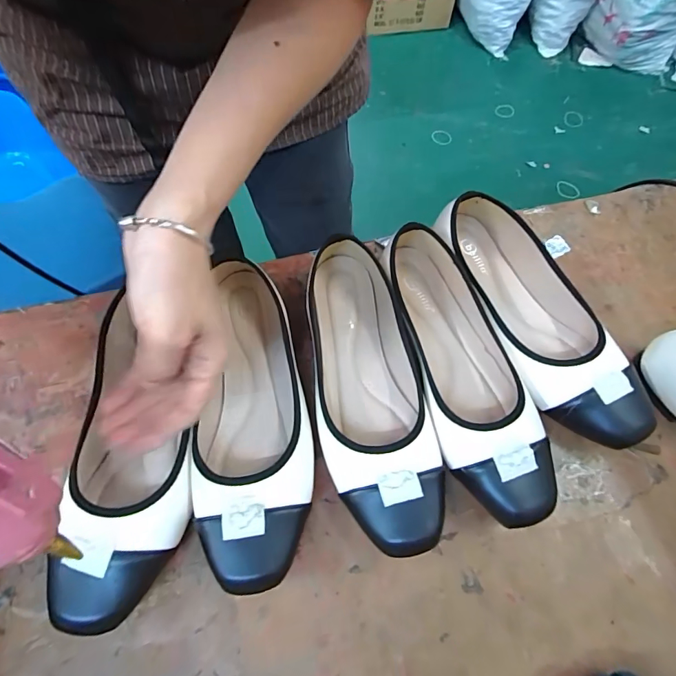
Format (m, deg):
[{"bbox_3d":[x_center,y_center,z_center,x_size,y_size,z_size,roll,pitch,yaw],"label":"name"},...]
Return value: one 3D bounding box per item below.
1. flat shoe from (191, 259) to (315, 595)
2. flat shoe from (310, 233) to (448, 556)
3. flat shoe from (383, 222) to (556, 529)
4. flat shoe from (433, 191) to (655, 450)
[{"bbox_3d":[-0.066,0.054,0.320,0.085,0.055,0.240,-7,65,-4],"label":"flat shoe"},{"bbox_3d":[0.020,0.032,0.332,0.079,0.054,0.248,-9,65,-5],"label":"flat shoe"},{"bbox_3d":[0.099,0.017,0.334,0.083,0.060,0.246,-13,65,-7],"label":"flat shoe"},{"bbox_3d":[0.164,-0.017,0.350,0.084,0.060,0.233,-23,67,-11],"label":"flat shoe"}]

